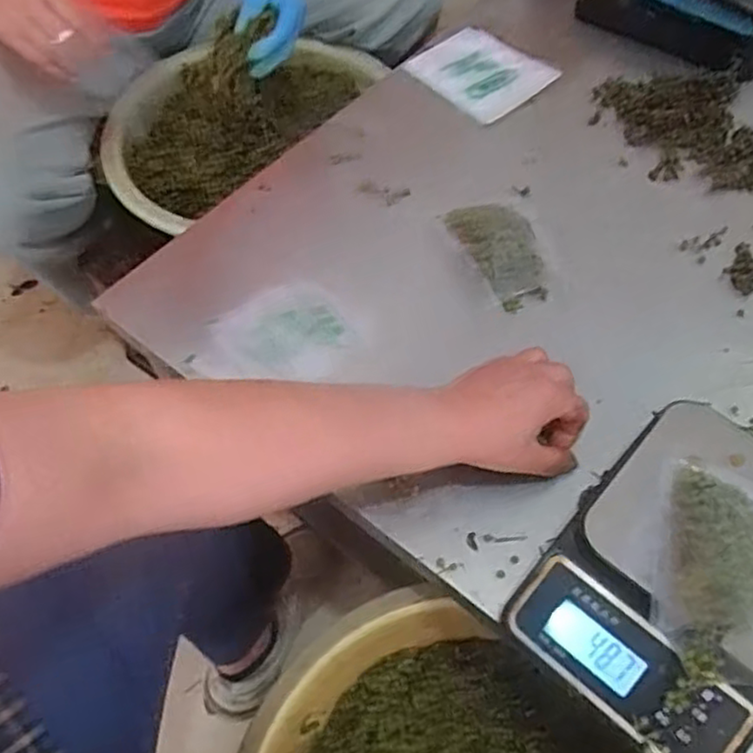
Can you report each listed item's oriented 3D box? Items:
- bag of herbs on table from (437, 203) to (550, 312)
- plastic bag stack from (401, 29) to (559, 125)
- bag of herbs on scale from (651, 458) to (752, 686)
[{"bbox_3d":[0.109,-0.118,0.622,0.066,0.027,0.118,-13,60,-6],"label":"bag of herbs on table"},{"bbox_3d":[0.116,-0.344,0.777,0.118,0.014,0.142,-39,66,-24],"label":"plastic bag stack"},{"bbox_3d":[0.211,0.108,0.410,0.084,0.038,0.135,15,61,10],"label":"bag of herbs on scale"}]

